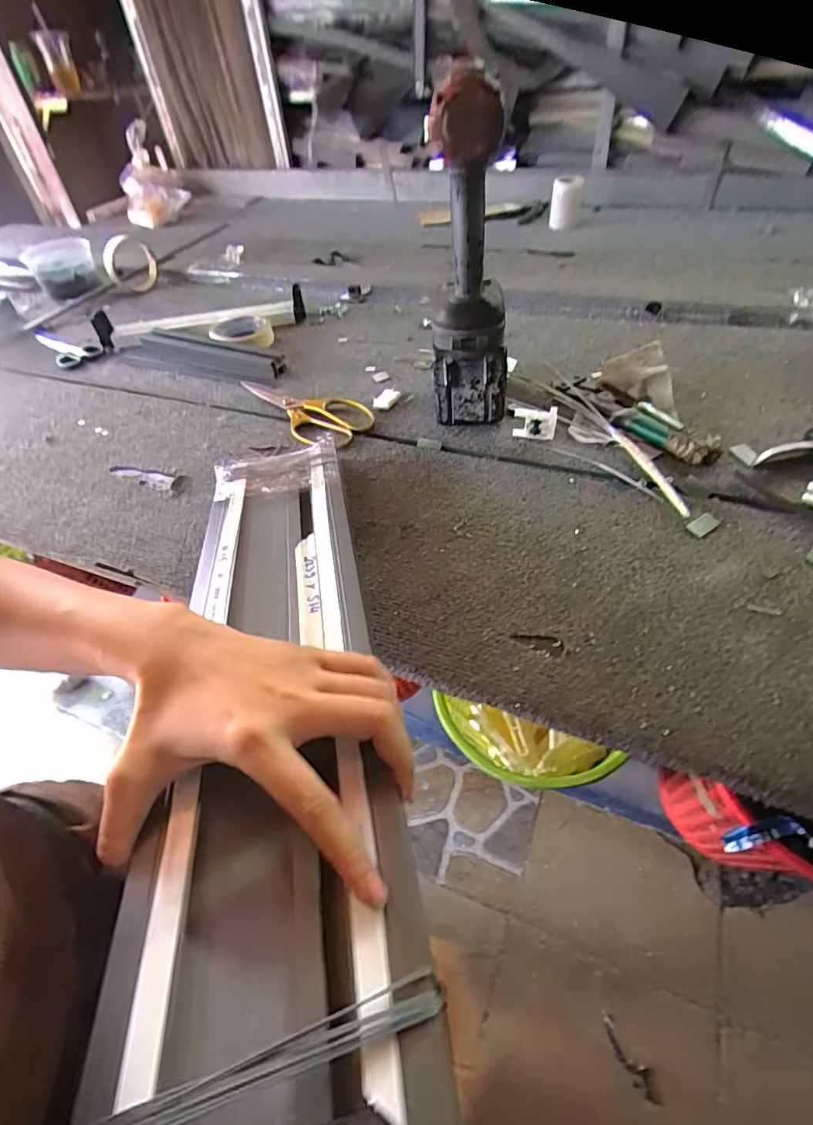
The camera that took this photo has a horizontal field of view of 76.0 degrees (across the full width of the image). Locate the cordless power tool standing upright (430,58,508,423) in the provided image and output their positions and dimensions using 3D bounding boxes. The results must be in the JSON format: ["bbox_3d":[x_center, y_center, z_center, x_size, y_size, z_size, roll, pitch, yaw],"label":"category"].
[{"bbox_3d":[0.060,-0.263,0.484,0.073,0.282,0.074,2,48,8],"label":"cordless power tool standing upright"}]

